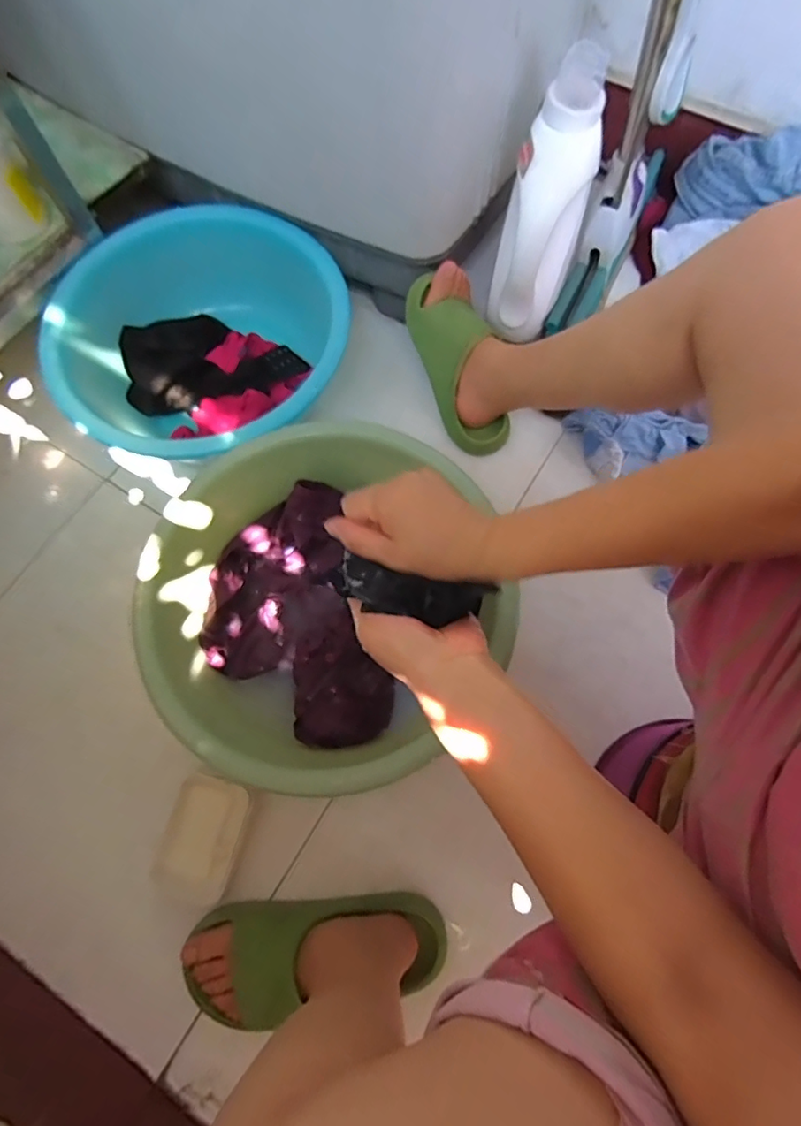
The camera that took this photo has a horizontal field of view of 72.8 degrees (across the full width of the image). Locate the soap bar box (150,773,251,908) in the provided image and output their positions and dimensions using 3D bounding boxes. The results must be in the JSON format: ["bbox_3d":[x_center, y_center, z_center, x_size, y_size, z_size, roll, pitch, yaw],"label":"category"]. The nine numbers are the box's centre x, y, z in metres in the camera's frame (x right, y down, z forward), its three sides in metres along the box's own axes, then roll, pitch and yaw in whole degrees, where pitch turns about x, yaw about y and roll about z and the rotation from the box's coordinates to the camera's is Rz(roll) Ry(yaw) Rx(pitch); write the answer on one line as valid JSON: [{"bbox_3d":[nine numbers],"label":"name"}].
[{"bbox_3d":[-0.219,0.301,0.601,0.077,0.036,0.119,7,72,3],"label":"soap bar box"}]

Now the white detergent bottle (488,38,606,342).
[{"bbox_3d":[0.172,-0.412,0.646,0.094,0.293,0.091,15,43,6],"label":"white detergent bottle"}]

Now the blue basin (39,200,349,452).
[{"bbox_3d":[-0.255,-0.282,0.730,0.362,0.146,0.350,0,71,1],"label":"blue basin"}]

